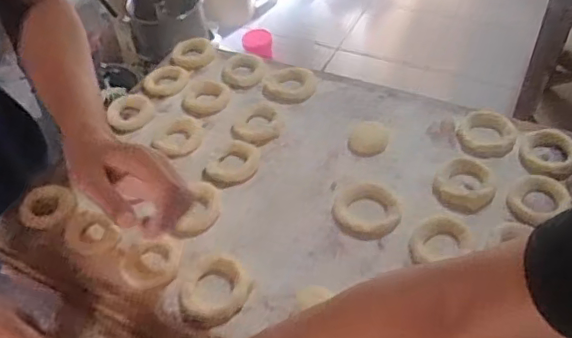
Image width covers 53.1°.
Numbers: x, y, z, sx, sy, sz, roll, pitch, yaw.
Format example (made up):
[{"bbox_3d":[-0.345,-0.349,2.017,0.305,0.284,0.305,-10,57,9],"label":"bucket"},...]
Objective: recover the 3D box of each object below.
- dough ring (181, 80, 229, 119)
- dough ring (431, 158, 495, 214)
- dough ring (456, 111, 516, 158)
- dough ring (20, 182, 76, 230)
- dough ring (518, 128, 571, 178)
[{"bbox_3d":[-0.110,-0.095,0.777,0.063,0.013,0.063,-2,47,3],"label":"dough ring"},{"bbox_3d":[0.196,0.016,0.638,0.064,0.014,0.082,2,47,7],"label":"dough ring"},{"bbox_3d":[0.240,-0.043,0.686,0.063,0.013,0.070,-5,47,0],"label":"dough ring"},{"bbox_3d":[-0.280,0.043,0.668,0.063,0.007,0.059,-2,47,3],"label":"dough ring"},{"bbox_3d":[0.300,-0.019,0.654,0.060,0.016,0.071,12,49,15],"label":"dough ring"}]

